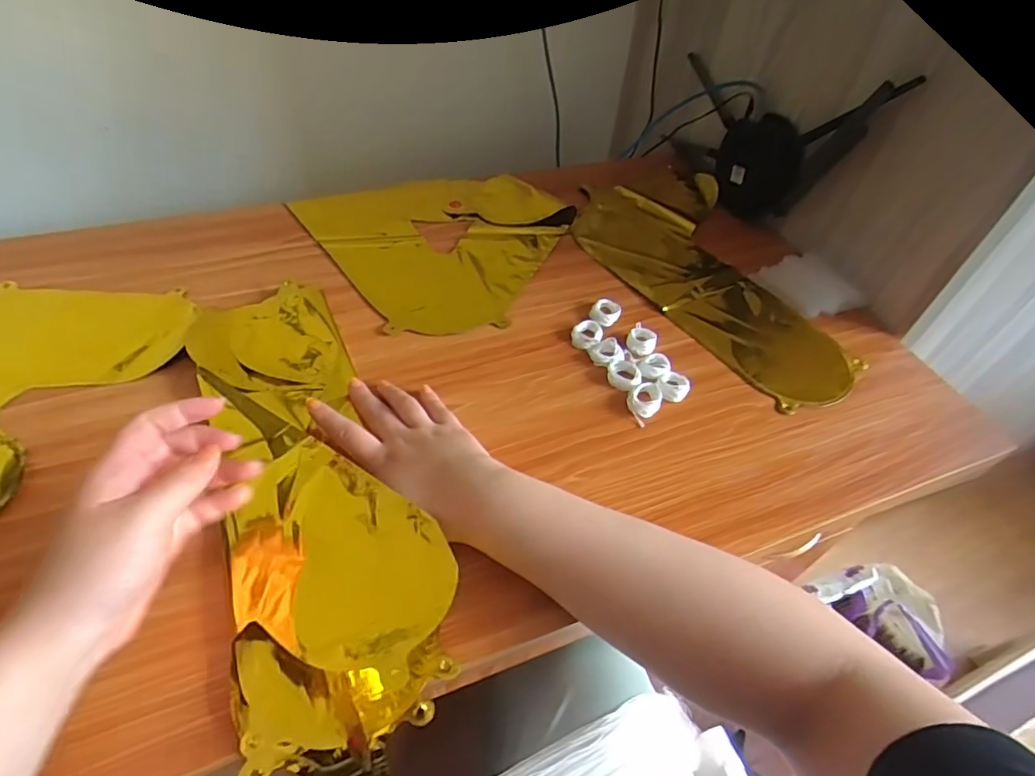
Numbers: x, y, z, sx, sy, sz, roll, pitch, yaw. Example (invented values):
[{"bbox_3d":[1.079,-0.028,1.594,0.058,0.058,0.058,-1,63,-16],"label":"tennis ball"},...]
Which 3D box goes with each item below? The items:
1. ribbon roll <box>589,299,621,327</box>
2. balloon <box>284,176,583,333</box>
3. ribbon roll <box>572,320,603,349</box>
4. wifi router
[{"bbox_3d":[0.089,-0.077,0.566,0.030,0.013,0.027,17,49,9],"label":"ribbon roll"},{"bbox_3d":[-0.075,-0.180,0.634,0.262,0.022,0.284,-26,56,-26],"label":"balloon"},{"bbox_3d":[0.068,-0.052,0.544,0.028,0.010,0.035,13,48,5],"label":"ribbon roll"},{"bbox_3d":[0.284,-0.314,0.668,0.032,0.180,0.313,-14,52,-18],"label":"wifi router"}]

